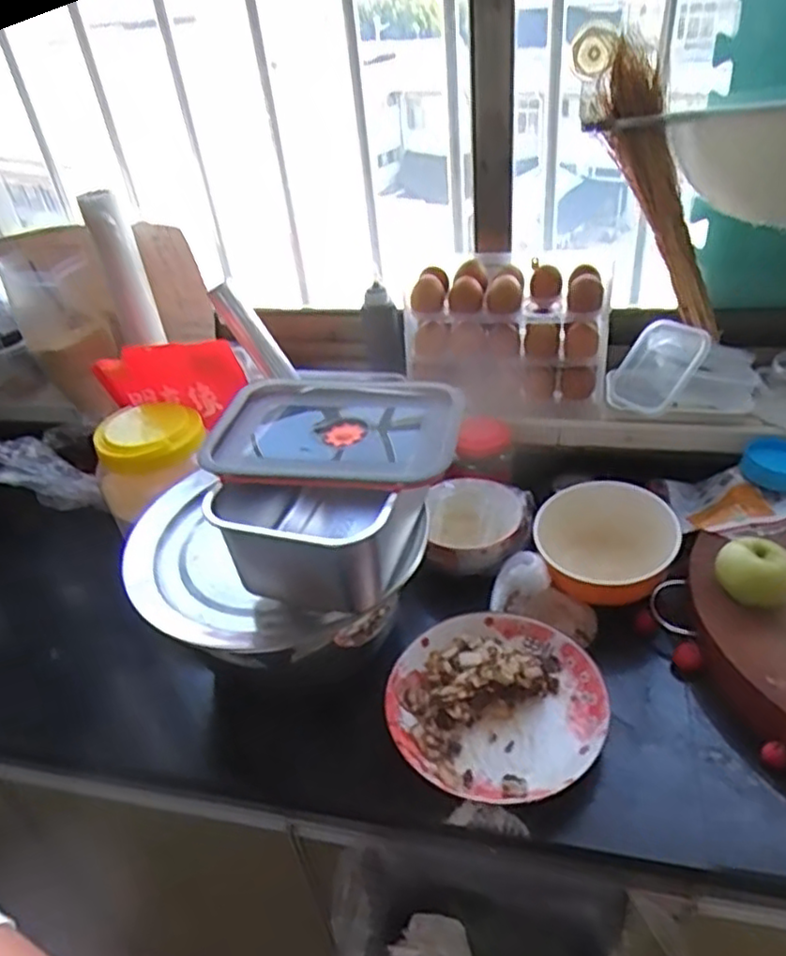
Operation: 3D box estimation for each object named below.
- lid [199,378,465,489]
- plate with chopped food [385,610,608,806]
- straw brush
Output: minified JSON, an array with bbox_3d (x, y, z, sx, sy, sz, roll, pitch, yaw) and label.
[{"bbox_3d":[-0.051,-0.045,0.616,0.221,0.023,0.175,0,38,9],"label":"lid"},{"bbox_3d":[0.098,0.210,0.645,0.190,0.056,0.195,-4,37,3],"label":"plate with chopped food"},{"bbox_3d":[0.319,-0.339,0.828,0.079,0.405,0.043,-17,29,32],"label":"straw brush"}]

